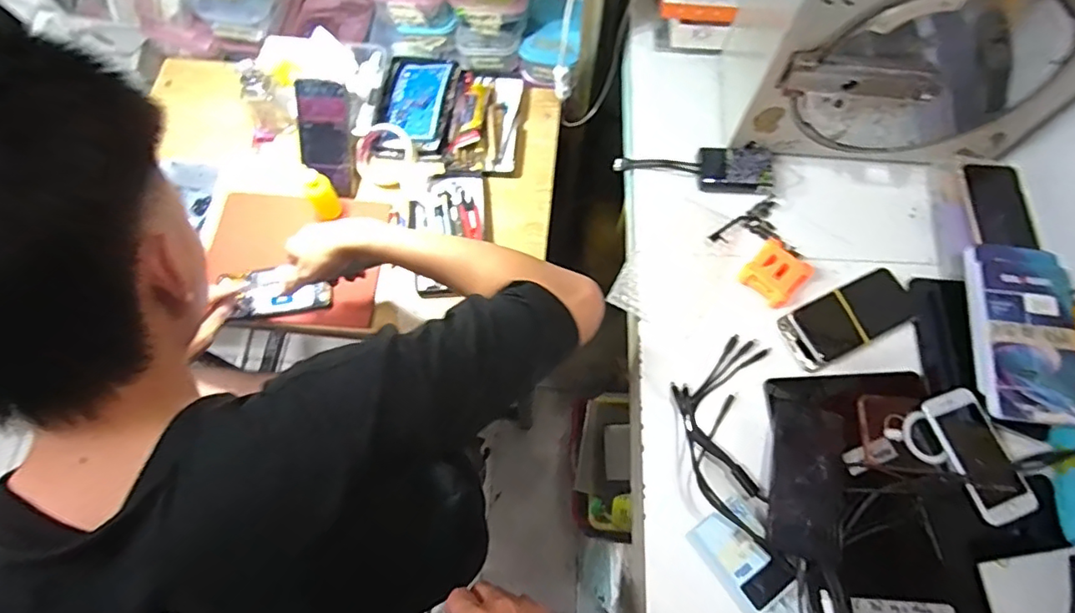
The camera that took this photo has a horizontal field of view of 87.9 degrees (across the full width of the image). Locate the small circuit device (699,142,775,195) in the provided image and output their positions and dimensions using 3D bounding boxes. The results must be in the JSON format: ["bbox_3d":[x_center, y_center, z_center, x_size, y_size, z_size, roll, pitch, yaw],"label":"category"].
[{"bbox_3d":[0.273,-0.187,0.761,0.101,0.023,0.066,1,69,0],"label":"small circuit device"}]

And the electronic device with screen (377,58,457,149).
[{"bbox_3d":[-0.196,-0.332,0.895,0.111,0.025,0.173,9,69,3],"label":"electronic device with screen"}]

